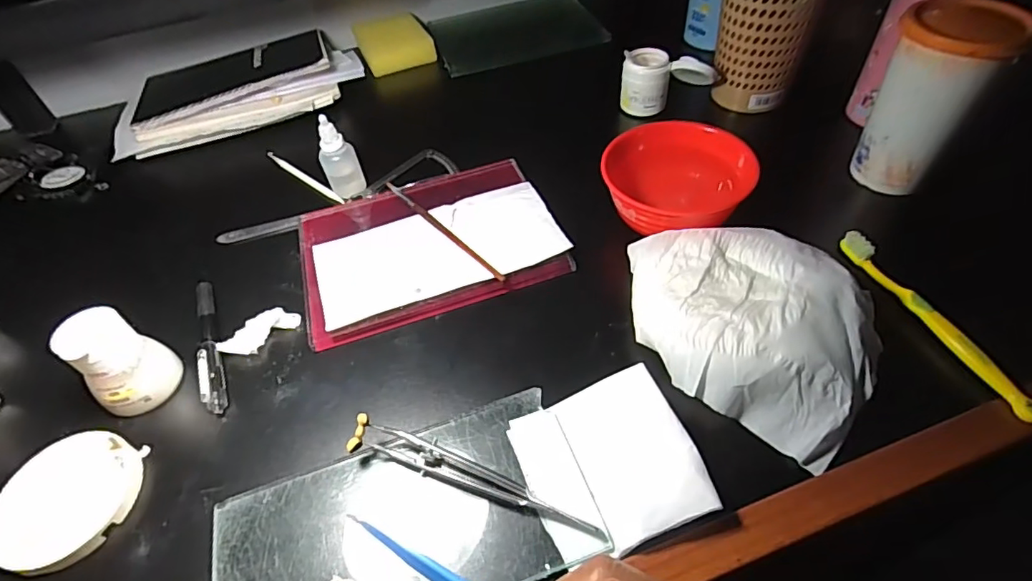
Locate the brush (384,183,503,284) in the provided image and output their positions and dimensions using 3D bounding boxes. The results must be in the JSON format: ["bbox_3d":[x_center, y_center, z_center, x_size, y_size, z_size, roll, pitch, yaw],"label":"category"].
[{"bbox_3d":[-0.062,-0.052,0.431,0.008,0.004,0.160,-34,56,-22],"label":"brush"}]

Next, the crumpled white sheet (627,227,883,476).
[{"bbox_3d":[0.141,0.014,0.342,0.167,0.039,0.125,33,60,27],"label":"crumpled white sheet"}]

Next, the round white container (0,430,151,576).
[{"bbox_3d":[-0.266,0.123,0.316,0.075,0.016,0.076,-2,51,3],"label":"round white container"}]

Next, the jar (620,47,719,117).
[{"bbox_3d":[0.146,-0.204,0.524,0.085,0.050,0.043,7,51,10],"label":"jar"}]

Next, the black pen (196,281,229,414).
[{"bbox_3d":[-0.221,0.035,0.383,0.012,0.014,0.124,-22,52,-13],"label":"black pen"}]

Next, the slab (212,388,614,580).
[{"bbox_3d":[-0.059,0.128,0.291,0.197,0.012,0.103,-18,52,-10],"label":"slab"}]

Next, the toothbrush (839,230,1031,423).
[{"bbox_3d":[0.266,0.018,0.348,0.009,0.021,0.155,-15,51,-8],"label":"toothbrush"}]

